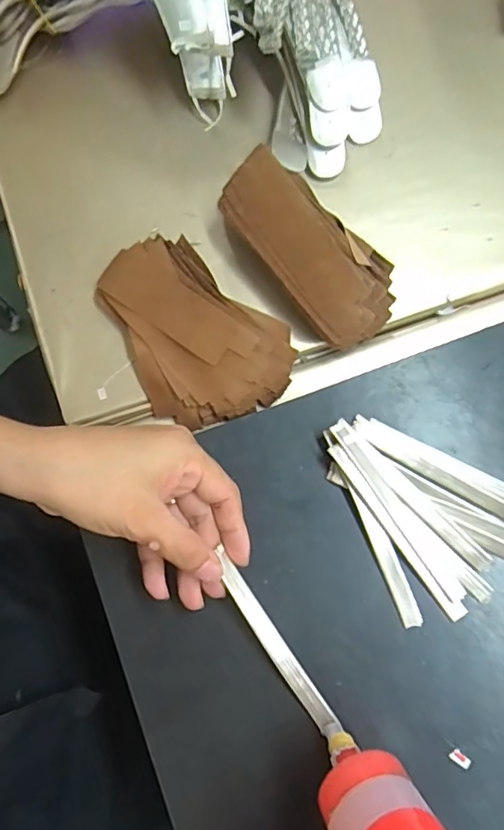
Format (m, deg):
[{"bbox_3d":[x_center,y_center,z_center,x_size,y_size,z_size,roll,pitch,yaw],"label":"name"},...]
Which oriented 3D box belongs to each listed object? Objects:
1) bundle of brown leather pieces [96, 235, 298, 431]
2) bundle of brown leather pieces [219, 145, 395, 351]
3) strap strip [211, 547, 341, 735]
[{"bbox_3d":[-0.045,-0.053,0.357,0.138,0.030,0.090,42,81,9],"label":"bundle of brown leather pieces"},{"bbox_3d":[0.036,-0.110,0.356,0.063,0.053,0.137,-39,80,-8],"label":"bundle of brown leather pieces"},{"bbox_3d":[0.011,0.127,0.305,0.013,0.010,0.108,-33,92,-6],"label":"strap strip"}]

